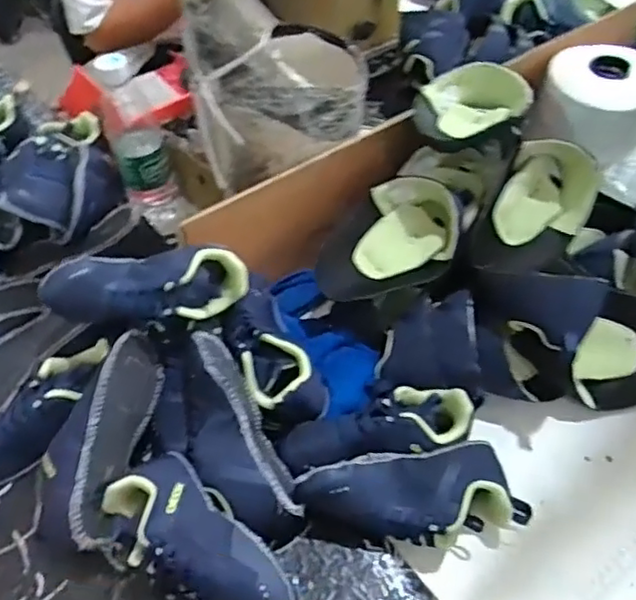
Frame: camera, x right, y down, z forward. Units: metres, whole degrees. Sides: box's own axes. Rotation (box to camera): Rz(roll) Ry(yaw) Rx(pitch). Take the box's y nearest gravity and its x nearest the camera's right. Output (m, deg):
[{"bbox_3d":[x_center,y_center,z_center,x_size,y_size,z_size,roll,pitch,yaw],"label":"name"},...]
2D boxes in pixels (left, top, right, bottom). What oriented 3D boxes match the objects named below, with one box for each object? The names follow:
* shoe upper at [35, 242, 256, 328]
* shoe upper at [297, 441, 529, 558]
[{"bbox_3d":[-0.169,-0.013,0.635,0.192,0.078,0.065,-5,52,-5],"label":"shoe upper"},{"bbox_3d":[0.086,0.179,0.572,0.207,0.069,0.077,-10,51,-6],"label":"shoe upper"}]

